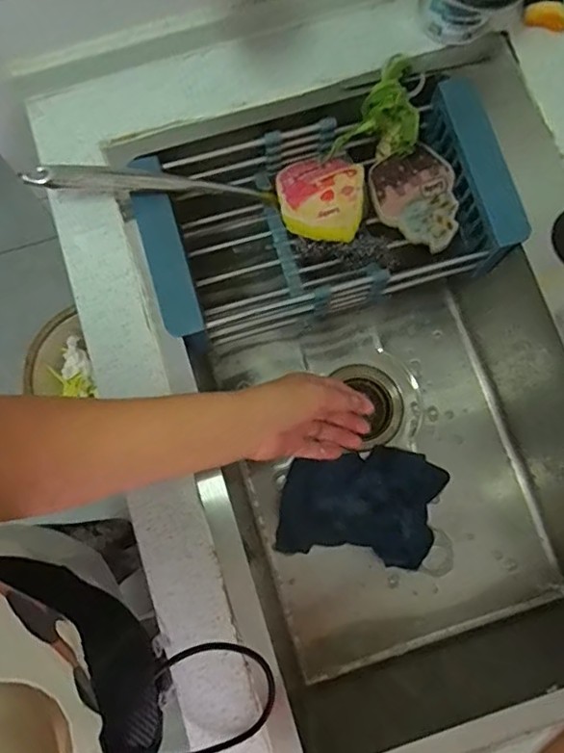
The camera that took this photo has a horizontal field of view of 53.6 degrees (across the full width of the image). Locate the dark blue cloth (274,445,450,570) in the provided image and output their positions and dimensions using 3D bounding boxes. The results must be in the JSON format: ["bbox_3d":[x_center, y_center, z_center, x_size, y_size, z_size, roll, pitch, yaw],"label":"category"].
[{"bbox_3d":[0.096,0.156,0.687,0.191,0.018,0.137,8,79,1],"label":"dark blue cloth"}]

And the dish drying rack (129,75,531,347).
[{"bbox_3d":[0.039,-0.173,0.614,0.375,0.096,0.201,-16,79,-4],"label":"dish drying rack"}]

